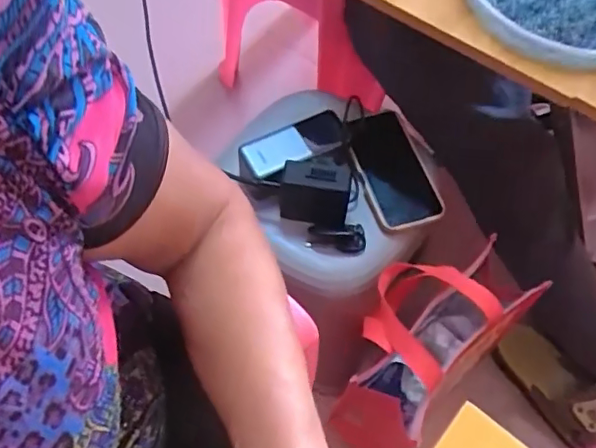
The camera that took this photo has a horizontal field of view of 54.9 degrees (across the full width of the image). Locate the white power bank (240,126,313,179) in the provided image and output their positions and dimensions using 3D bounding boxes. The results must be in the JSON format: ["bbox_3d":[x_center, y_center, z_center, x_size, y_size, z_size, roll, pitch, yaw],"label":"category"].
[{"bbox_3d":[-0.026,-0.084,0.675,0.073,0.010,0.051,-24,63,-14],"label":"white power bank"}]

